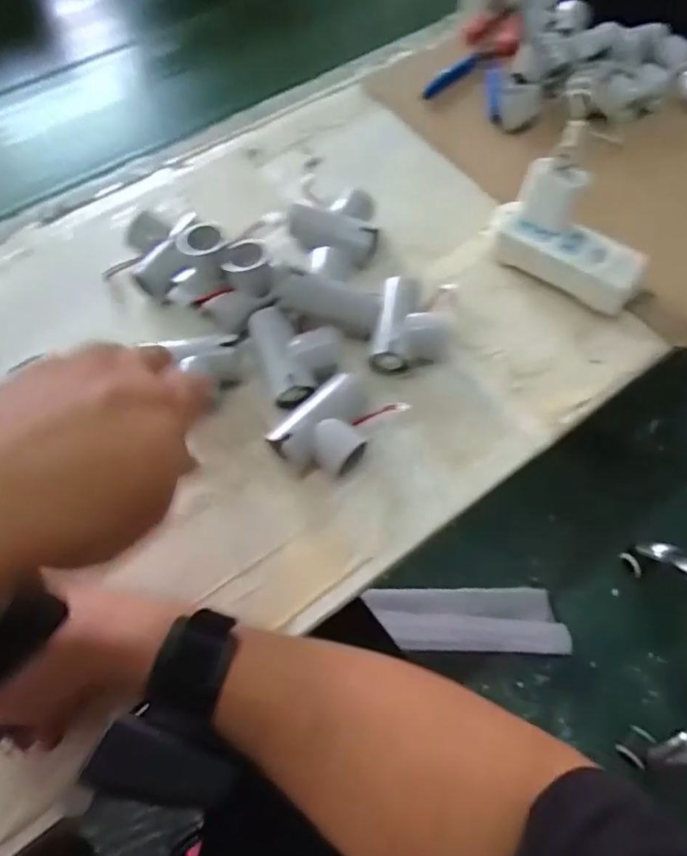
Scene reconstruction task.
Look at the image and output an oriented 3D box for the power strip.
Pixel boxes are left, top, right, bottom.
[{"bbox_3d":[0.182,-0.145,0.482,0.128,0.033,0.053,35,68,16],"label":"power strip"}]

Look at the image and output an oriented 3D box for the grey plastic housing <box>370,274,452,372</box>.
[{"bbox_3d":[0.056,-0.078,0.448,0.057,0.031,0.082,11,64,5],"label":"grey plastic housing"}]

